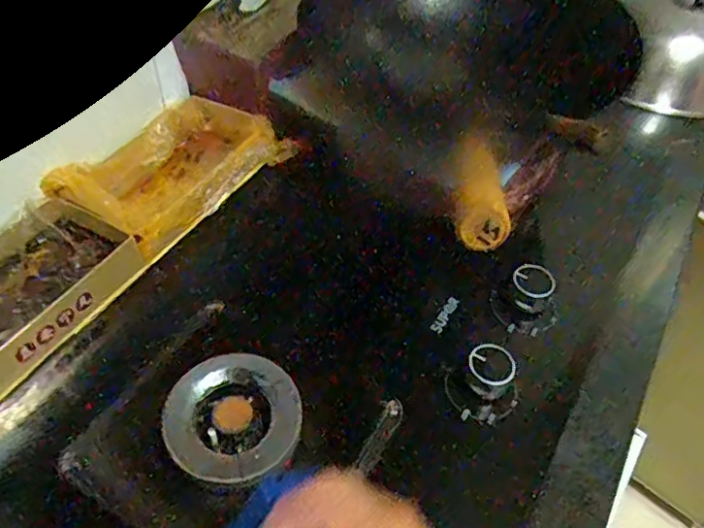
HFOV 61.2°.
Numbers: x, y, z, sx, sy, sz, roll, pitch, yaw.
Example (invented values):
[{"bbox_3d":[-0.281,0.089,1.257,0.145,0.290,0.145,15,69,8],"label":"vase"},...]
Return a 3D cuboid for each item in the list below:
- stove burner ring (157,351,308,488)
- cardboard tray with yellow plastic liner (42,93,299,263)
[{"bbox_3d":[-0.091,0.115,0.455,0.098,0.014,0.101,2,48,-2],"label":"stove burner ring"},{"bbox_3d":[-0.189,-0.102,0.639,0.147,0.053,0.223,30,53,22],"label":"cardboard tray with yellow plastic liner"}]

